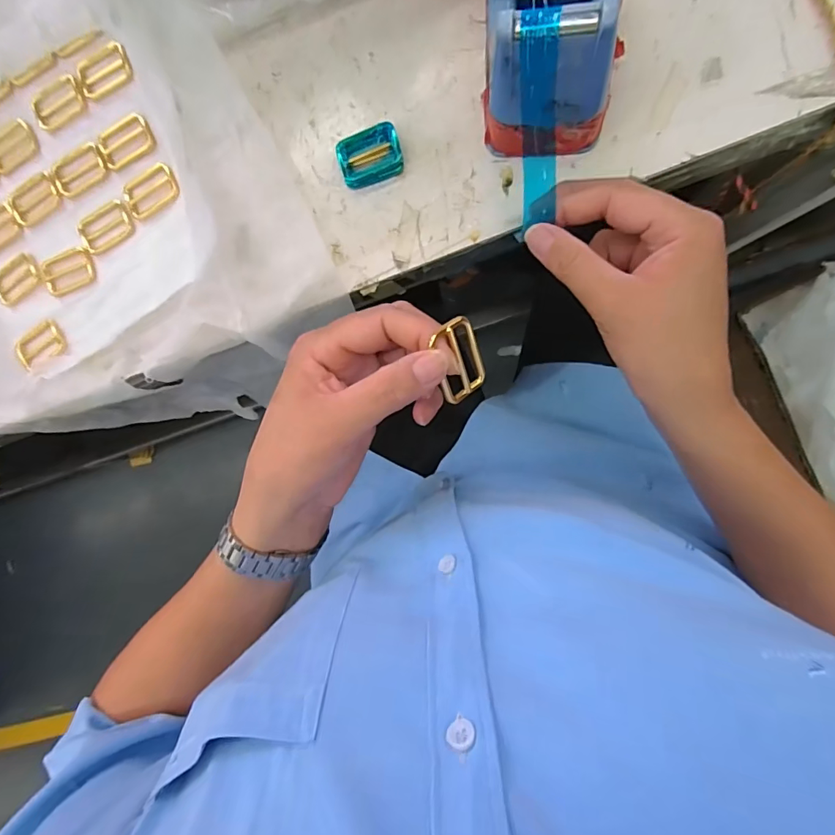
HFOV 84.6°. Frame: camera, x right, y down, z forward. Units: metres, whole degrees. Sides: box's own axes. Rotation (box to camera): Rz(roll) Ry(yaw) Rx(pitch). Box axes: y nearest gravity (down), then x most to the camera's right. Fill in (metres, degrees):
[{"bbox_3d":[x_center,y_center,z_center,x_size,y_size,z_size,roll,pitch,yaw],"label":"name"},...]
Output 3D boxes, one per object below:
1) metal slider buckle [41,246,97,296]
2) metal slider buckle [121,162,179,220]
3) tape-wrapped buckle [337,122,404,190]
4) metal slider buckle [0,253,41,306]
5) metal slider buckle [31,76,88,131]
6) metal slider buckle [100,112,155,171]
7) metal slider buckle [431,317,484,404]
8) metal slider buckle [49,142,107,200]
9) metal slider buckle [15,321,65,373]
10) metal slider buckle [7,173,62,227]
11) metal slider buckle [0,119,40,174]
[{"bbox_3d":[-0.283,-0.119,0.374,0.051,0.004,0.033,-16,91,10],"label":"metal slider buckle"},{"bbox_3d":[-0.206,-0.176,0.355,0.045,0.005,0.032,-25,89,10],"label":"metal slider buckle"},{"bbox_3d":[-0.032,-0.182,0.322,0.045,0.013,0.033,-18,90,10],"label":"tape-wrapped buckle"},{"bbox_3d":[-0.335,-0.115,0.382,0.048,0.007,0.028,-33,88,10],"label":"metal slider buckle"},{"bbox_3d":[-0.286,-0.251,0.366,0.049,0.004,0.030,-19,90,10],"label":"metal slider buckle"},{"bbox_3d":[-0.227,-0.214,0.358,0.046,0.004,0.033,-31,88,10],"label":"metal slider buckle"},{"bbox_3d":[0.024,-0.031,0.254,0.030,0.006,0.045,-33,123,-25],"label":"metal slider buckle"},{"bbox_3d":[-0.270,-0.198,0.366,0.049,0.004,0.029,-24,89,10],"label":"metal slider buckle"},{"bbox_3d":[-0.312,-0.059,0.380,0.045,0.008,0.033,-35,87,9],"label":"metal slider buckle"},{"bbox_3d":[-0.313,-0.179,0.376,0.047,0.007,0.028,-28,88,10],"label":"metal slider buckle"},{"bbox_3d":[-0.333,-0.222,0.378,0.046,0.006,0.027,-27,89,10],"label":"metal slider buckle"}]

